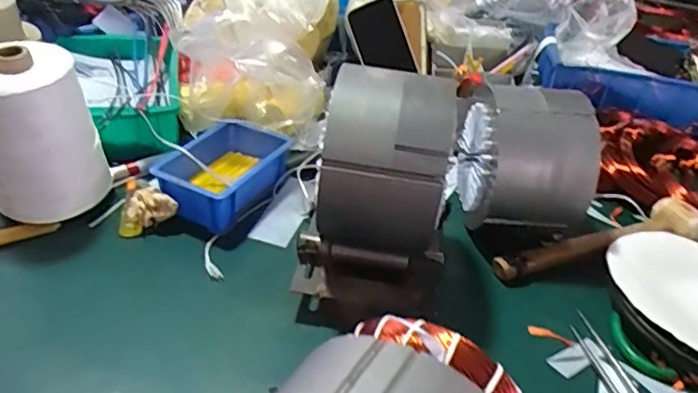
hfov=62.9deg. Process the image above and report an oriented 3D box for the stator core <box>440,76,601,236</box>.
[{"bbox_3d":[0.186,-0.047,0.628,0.111,0.151,0.148,2,35,-5],"label":"stator core"}]

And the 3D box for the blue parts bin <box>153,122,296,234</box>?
[{"bbox_3d":[-0.144,-0.027,0.669,0.104,0.058,0.156,21,38,20],"label":"blue parts bin"}]

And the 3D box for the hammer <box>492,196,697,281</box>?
[{"bbox_3d":[0.277,0.049,0.626,0.262,0.039,0.058,-10,38,-20],"label":"hammer"}]

